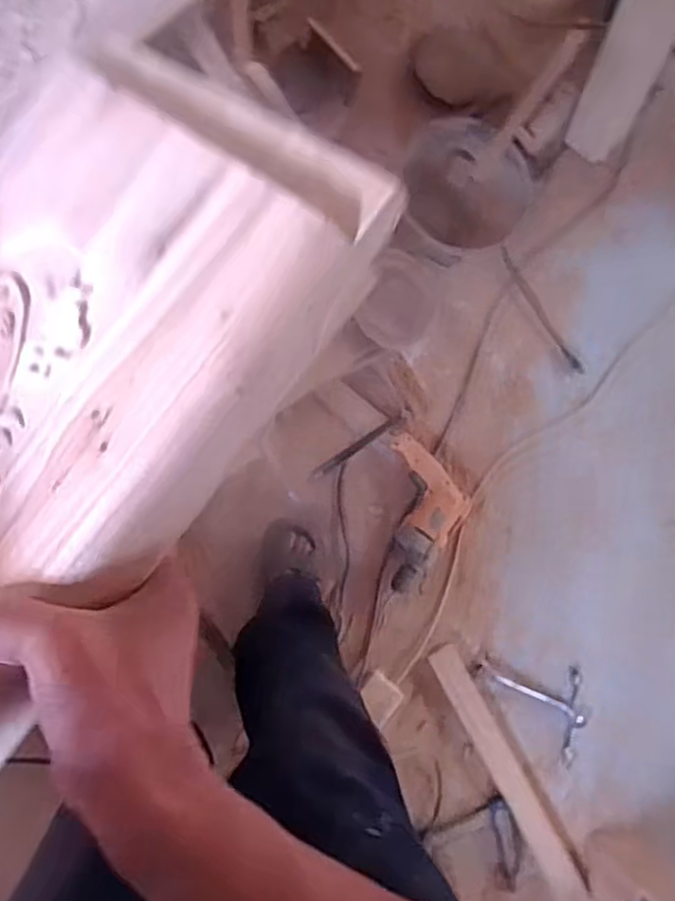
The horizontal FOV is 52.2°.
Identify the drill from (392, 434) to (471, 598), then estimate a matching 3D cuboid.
[{"bbox_3d":[0.183,0.119,1.308,0.150,0.086,0.292,1,85,-10],"label":"drill"}]

